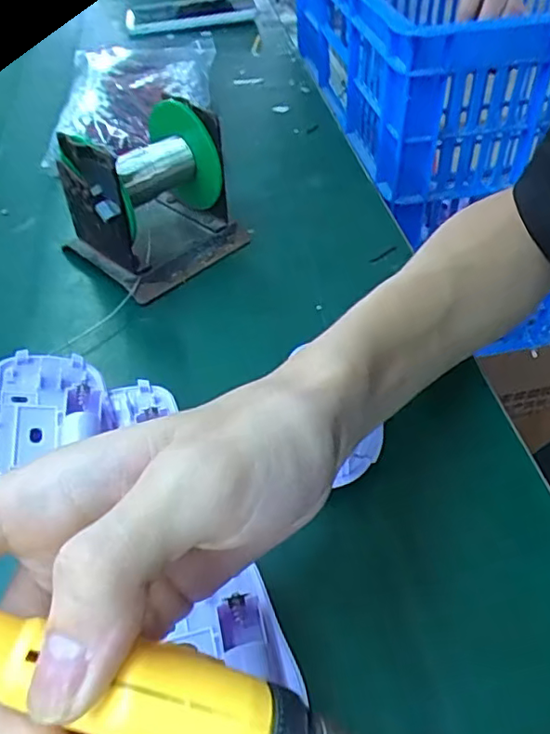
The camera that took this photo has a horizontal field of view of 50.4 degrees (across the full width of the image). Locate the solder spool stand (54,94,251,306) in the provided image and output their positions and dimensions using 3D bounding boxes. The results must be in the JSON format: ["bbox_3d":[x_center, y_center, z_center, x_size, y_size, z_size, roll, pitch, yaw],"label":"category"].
[{"bbox_3d":[-0.077,-0.106,0.362,0.072,0.091,0.091,35,56,30],"label":"solder spool stand"}]

